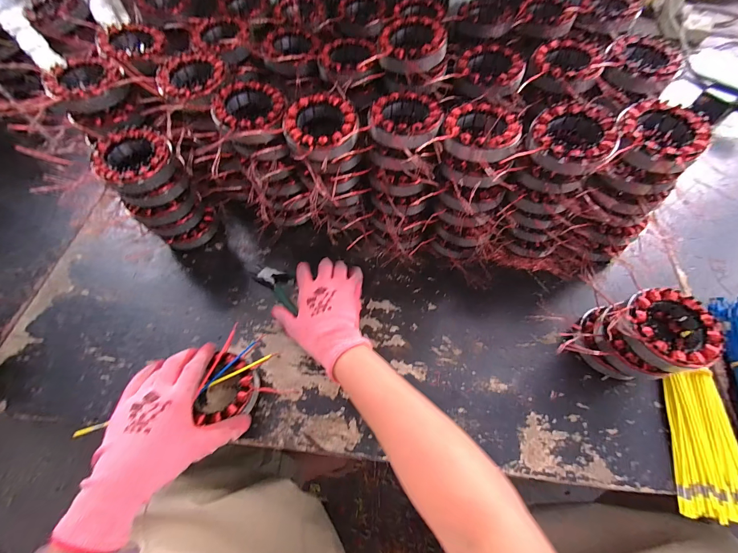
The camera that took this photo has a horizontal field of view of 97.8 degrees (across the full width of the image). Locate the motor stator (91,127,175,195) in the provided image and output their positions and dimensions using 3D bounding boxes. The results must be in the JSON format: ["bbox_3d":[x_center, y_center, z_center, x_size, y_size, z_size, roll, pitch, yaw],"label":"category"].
[{"bbox_3d":[-0.287,-0.142,0.396,0.081,0.033,0.083,0,62,1],"label":"motor stator"}]

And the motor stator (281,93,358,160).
[{"bbox_3d":[-0.056,-0.178,0.387,0.084,0.030,0.091,2,62,2],"label":"motor stator"}]

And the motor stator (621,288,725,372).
[{"bbox_3d":[0.317,0.061,0.350,0.092,0.041,0.085,-10,62,-4],"label":"motor stator"}]

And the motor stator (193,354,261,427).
[{"bbox_3d":[-0.165,0.134,0.378,0.064,0.033,0.073,20,64,11],"label":"motor stator"}]

